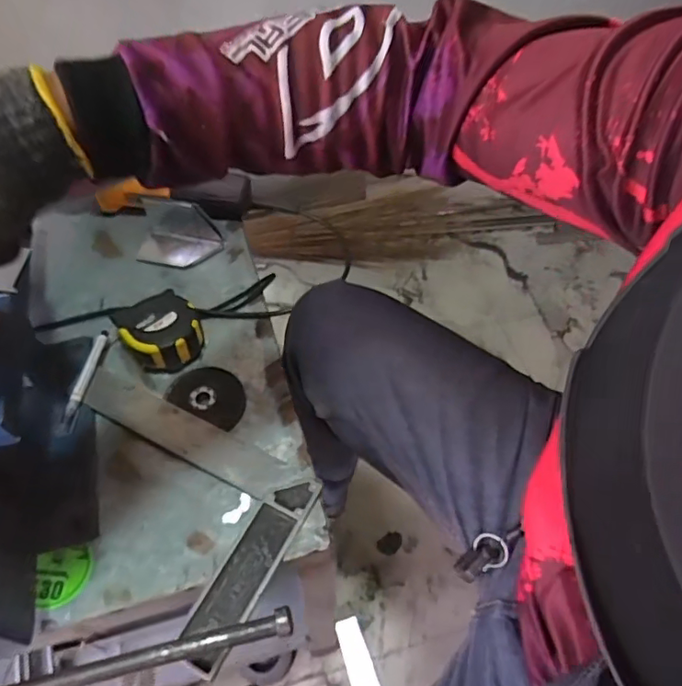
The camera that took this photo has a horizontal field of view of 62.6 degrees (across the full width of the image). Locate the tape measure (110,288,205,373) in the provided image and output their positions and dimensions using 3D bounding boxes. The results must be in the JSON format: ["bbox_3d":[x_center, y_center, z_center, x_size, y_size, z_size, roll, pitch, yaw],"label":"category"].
[{"bbox_3d":[-0.198,-0.013,0.634,0.084,0.043,0.083,-35,61,-24],"label":"tape measure"}]

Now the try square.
[{"bbox_3d":[-0.180,0.147,0.536,0.275,0.015,0.183,23,53,17],"label":"try square"}]

